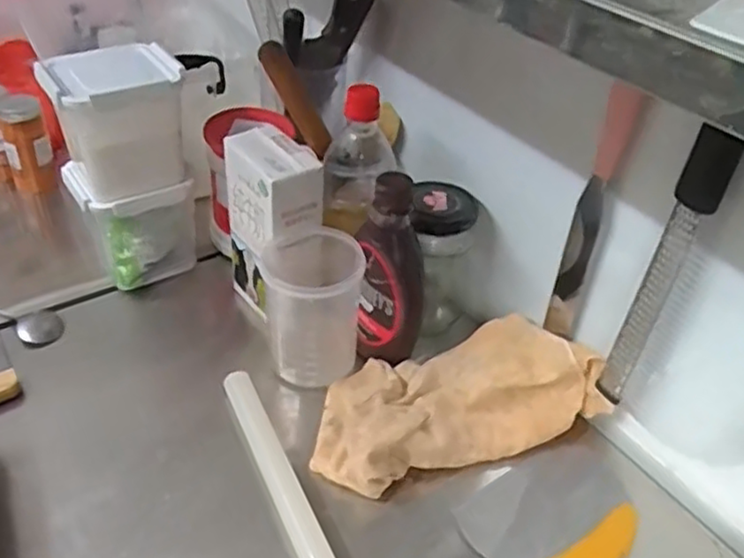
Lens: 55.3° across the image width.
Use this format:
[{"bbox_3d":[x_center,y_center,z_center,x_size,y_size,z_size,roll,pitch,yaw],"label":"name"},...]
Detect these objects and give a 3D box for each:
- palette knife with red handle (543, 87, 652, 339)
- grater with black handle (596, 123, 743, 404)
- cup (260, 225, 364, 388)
[{"bbox_3d":[0.193,-0.049,0.633,0.020,0.262,0.041,-20,46,-26],"label":"palette knife with red handle"},{"bbox_3d":[0.226,0.001,0.556,0.032,0.249,0.020,24,44,23],"label":"grater with black handle"},{"bbox_3d":[-0.060,0.024,0.709,0.091,0.124,0.095,3,38,-3],"label":"cup"}]

